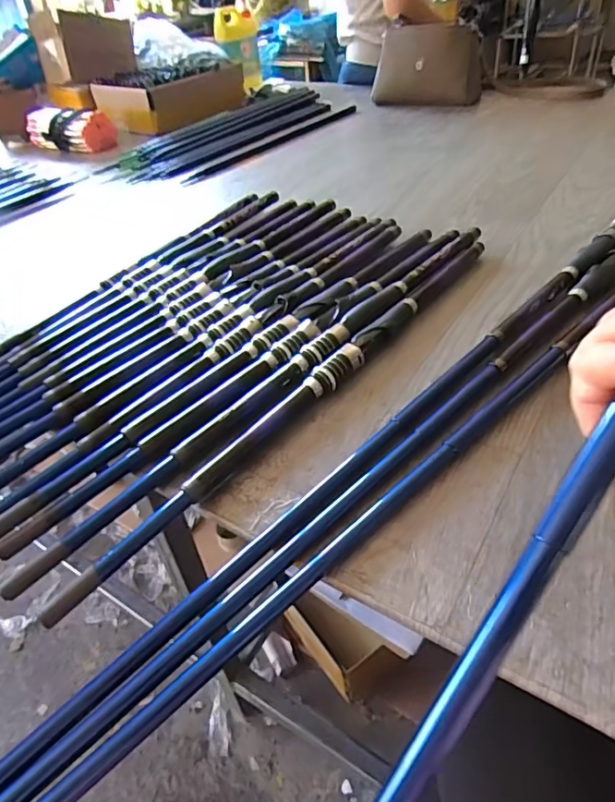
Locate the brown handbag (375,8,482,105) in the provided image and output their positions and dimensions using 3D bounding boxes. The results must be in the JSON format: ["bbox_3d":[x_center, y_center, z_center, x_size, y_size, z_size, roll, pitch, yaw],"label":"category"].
[{"bbox_3d":[0.305,-0.857,1.348,0.271,0.179,0.096,13,44,22],"label":"brown handbag"}]

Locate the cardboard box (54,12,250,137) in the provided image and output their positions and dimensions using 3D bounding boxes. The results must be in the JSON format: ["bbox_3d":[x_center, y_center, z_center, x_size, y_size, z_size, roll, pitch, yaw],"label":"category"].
[{"bbox_3d":[-0.449,-0.957,1.515,0.415,0.252,0.346,25,49,33],"label":"cardboard box"}]

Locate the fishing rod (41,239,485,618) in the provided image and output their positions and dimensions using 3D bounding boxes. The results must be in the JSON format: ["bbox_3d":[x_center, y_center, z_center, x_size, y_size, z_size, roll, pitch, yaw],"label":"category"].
[{"bbox_3d":[0.023,-0.028,0.532,0.027,0.023,0.631,25,49,33],"label":"fishing rod"}]

